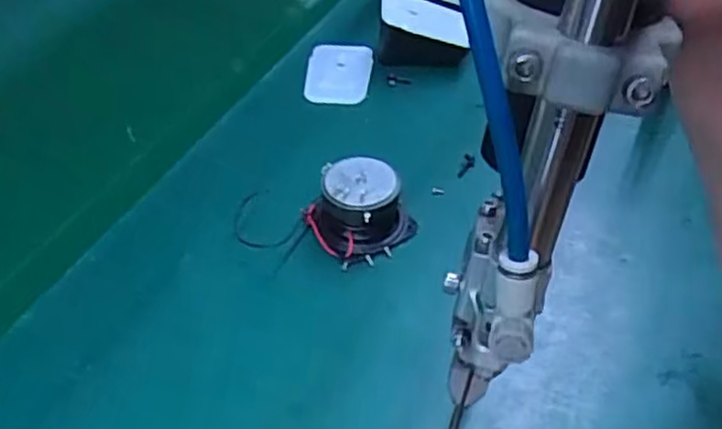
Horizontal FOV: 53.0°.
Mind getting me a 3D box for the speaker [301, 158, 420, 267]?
[{"bbox_3d":[0.001,-0.003,0.417,0.053,0.040,0.049,-23,51,-23],"label":"speaker"}]

